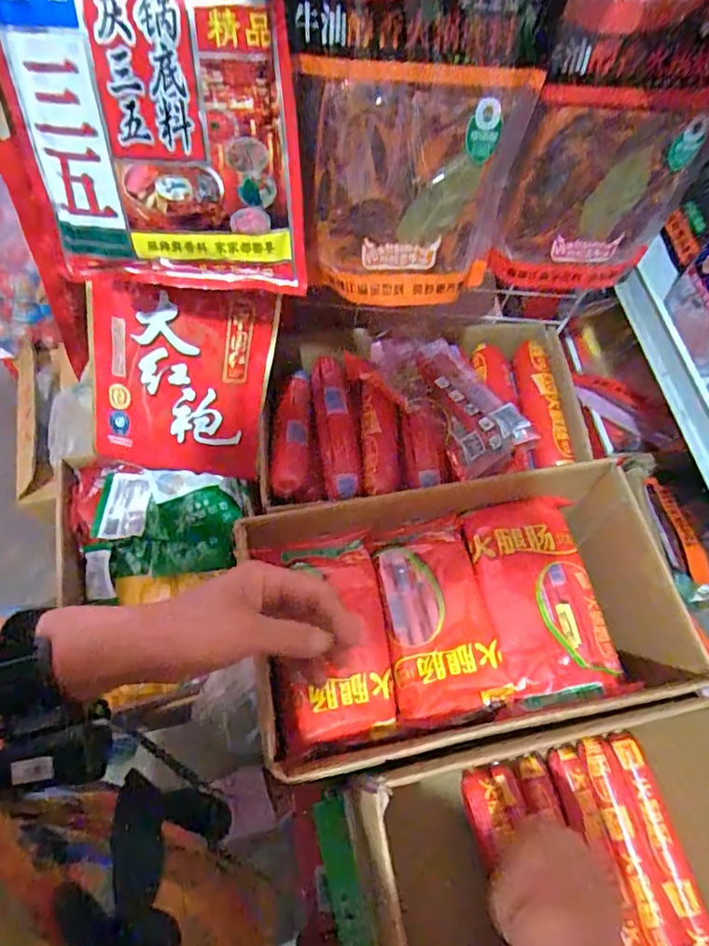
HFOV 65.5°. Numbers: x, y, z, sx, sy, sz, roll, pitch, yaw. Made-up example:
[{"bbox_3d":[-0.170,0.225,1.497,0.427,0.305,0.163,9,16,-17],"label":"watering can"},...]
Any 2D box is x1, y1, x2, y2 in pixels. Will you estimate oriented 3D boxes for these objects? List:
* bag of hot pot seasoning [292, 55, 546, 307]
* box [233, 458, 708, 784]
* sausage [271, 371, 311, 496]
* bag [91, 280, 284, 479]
[{"bbox_3d":[0.043,-0.208,0.411,0.159,0.157,0.048,-1,47,-5],"label":"bag of hot pot seasoning"},{"bbox_3d":[0.112,0.118,0.491,0.373,0.114,0.201,-9,64,-7],"label":"box"},{"bbox_3d":[-0.071,-0.049,0.613,0.038,0.032,0.164,2,63,-2],"label":"sausage"},{"bbox_3d":[-0.177,-0.088,0.560,0.170,0.199,0.023,7,27,-9],"label":"bag"}]

